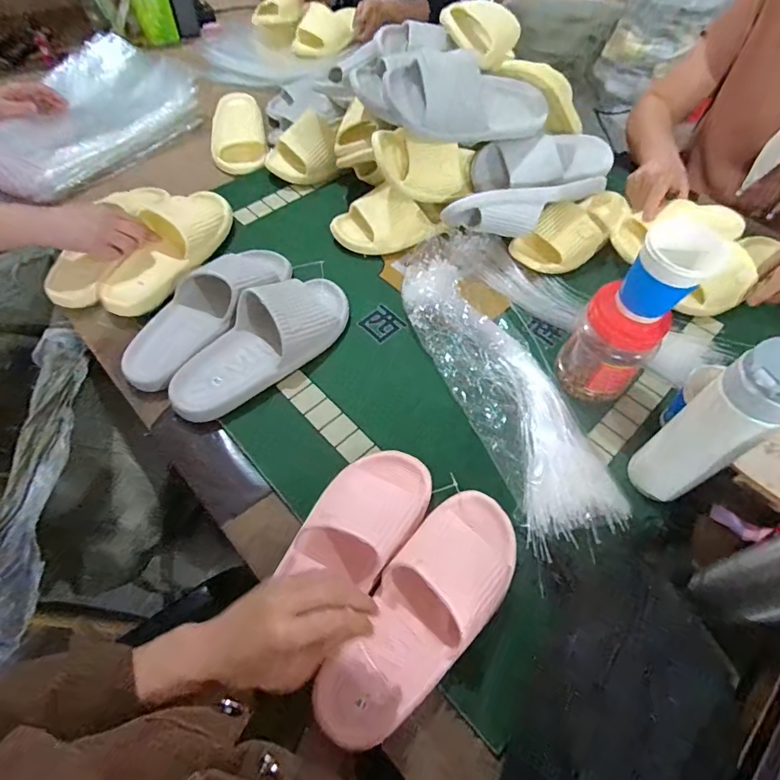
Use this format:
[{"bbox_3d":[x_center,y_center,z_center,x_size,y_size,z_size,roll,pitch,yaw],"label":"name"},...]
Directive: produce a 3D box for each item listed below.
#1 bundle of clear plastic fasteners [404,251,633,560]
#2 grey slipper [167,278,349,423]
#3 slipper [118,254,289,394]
[{"bbox_3d":[0.143,-0.017,0.575,0.131,0.056,0.413,-18,59,-12],"label":"bundle of clear plastic fasteners"},{"bbox_3d":[-0.166,-0.069,0.598,0.105,0.072,0.276,39,65,22],"label":"grey slipper"},{"bbox_3d":[-0.256,-0.119,0.628,0.110,0.069,0.277,32,62,19],"label":"slipper"}]

